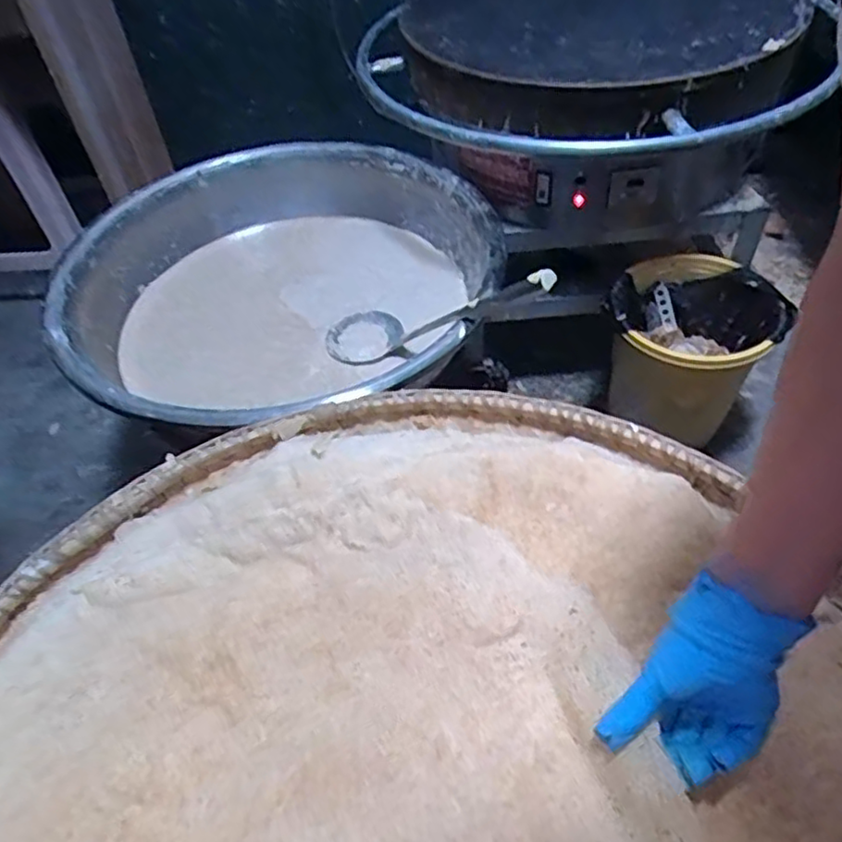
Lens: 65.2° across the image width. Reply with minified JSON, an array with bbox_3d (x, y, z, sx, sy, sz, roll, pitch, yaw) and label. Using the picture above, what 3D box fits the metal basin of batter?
[{"bbox_3d":[-0.196,-0.185,0.935,0.607,0.134,0.551,36,62,29],"label":"metal basin of batter"}]

